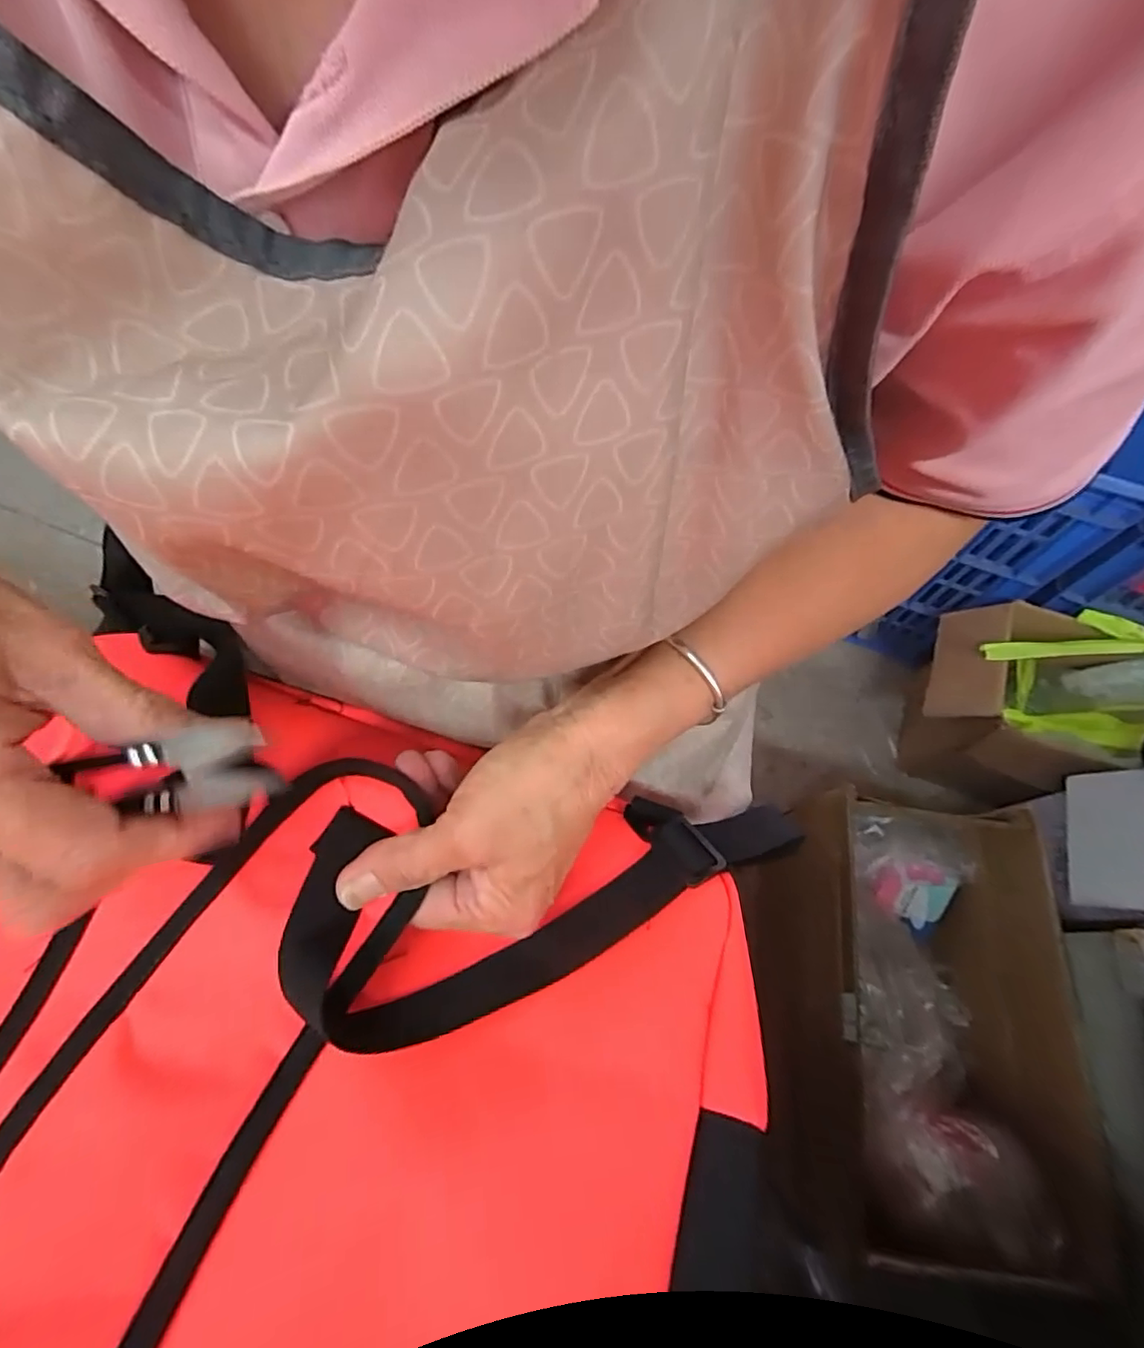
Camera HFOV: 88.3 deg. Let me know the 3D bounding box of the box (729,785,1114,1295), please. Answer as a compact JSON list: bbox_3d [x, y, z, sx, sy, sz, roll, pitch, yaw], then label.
[{"bbox_3d":[0.406,0.382,0.697,0.251,0.189,0.441,13,65,3],"label":"box"}]

